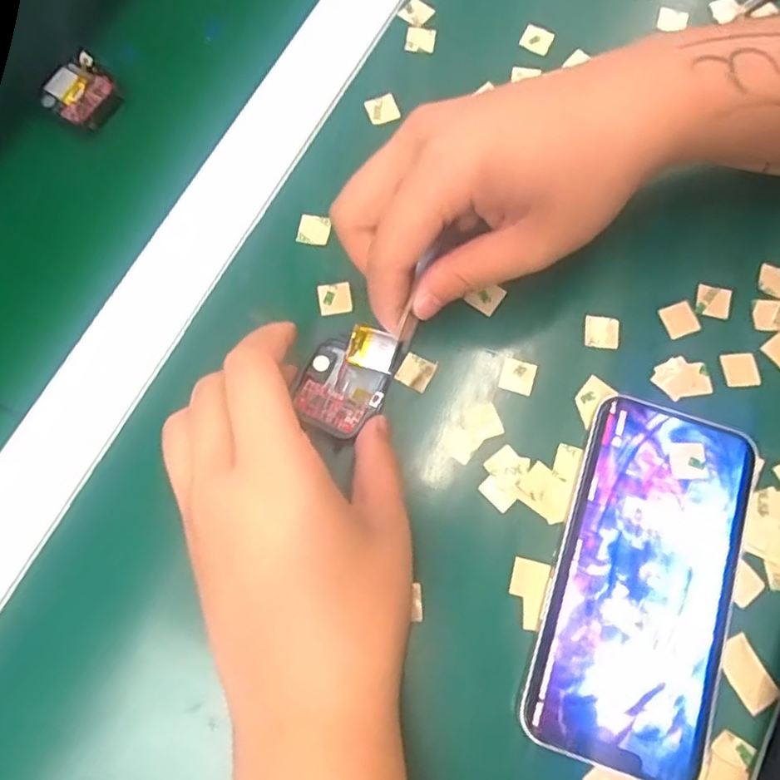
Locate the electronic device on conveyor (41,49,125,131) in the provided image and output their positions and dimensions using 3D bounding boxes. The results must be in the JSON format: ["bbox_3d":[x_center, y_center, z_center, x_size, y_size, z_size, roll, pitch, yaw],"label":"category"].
[{"bbox_3d":[-0.163,-0.157,0.335,0.043,0.010,0.034,39,78,12],"label":"electronic device on conveyor"}]

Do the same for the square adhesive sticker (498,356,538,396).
[{"bbox_3d":[0.059,-0.007,0.290,0.015,0.004,0.016,18,75,7],"label":"square adhesive sticker"}]

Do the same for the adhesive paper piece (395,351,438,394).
[{"bbox_3d":[0.012,-0.008,0.291,0.015,0.004,0.016,28,76,9],"label":"adhesive paper piece"}]

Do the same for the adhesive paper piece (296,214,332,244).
[{"bbox_3d":[-0.037,-0.079,0.311,0.016,0.004,0.015,16,74,6],"label":"adhesive paper piece"}]

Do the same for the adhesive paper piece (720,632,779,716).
[{"bbox_3d":[0.144,0.114,0.256,0.016,0.004,0.026,-29,71,0],"label":"adhesive paper piece"}]

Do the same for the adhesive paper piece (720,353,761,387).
[{"bbox_3d":[0.161,-0.010,0.289,0.015,0.004,0.016,-6,73,0],"label":"adhesive paper piece"}]

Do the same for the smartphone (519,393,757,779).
[{"bbox_3d":[0.105,0.077,0.261,0.072,0.009,0.143,18,75,7],"label":"smartphone"}]

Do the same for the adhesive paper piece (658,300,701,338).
[{"bbox_3d":[0.136,-0.033,0.298,0.016,0.004,0.015,-22,76,-1],"label":"adhesive paper piece"}]

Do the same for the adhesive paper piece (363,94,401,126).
[{"bbox_3d":[-0.004,-0.147,0.333,0.015,0.004,0.015,-19,74,-4],"label":"adhesive paper piece"}]

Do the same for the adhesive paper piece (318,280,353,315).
[{"bbox_3d":[-0.026,-0.044,0.302,0.016,0.004,0.016,-8,73,-1],"label":"adhesive paper piece"}]

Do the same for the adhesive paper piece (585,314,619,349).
[{"bbox_3d":[0.099,-0.027,0.296,0.015,0.004,0.016,5,74,3],"label":"adhesive paper piece"}]

